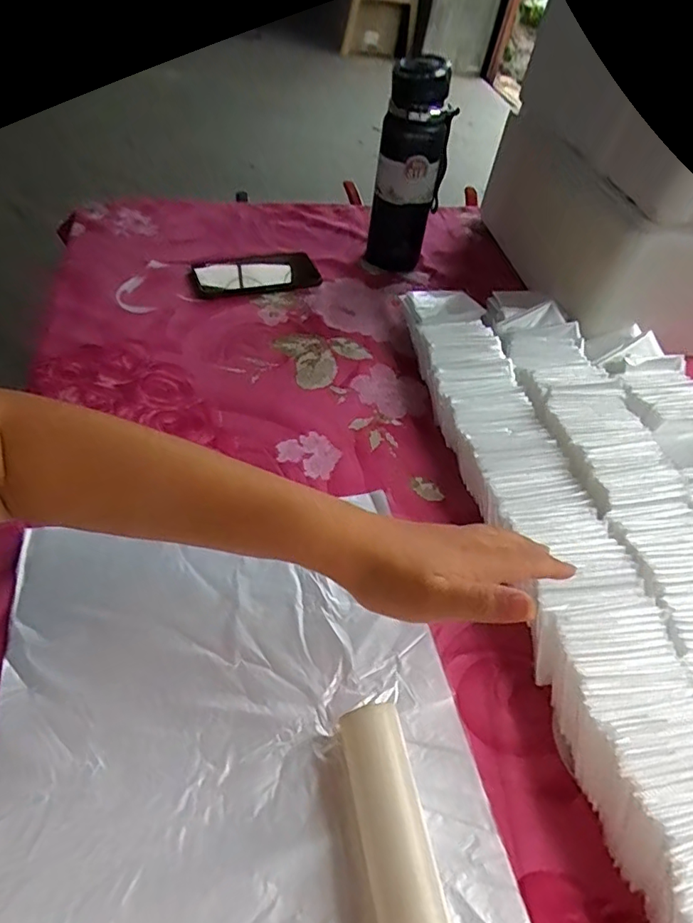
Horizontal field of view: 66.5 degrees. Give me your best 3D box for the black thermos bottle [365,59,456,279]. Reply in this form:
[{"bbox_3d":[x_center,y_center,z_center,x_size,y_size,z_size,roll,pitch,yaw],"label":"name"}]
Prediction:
[{"bbox_3d":[0.078,-0.354,0.664,0.081,0.242,0.078,9,49,2],"label":"black thermos bottle"}]

